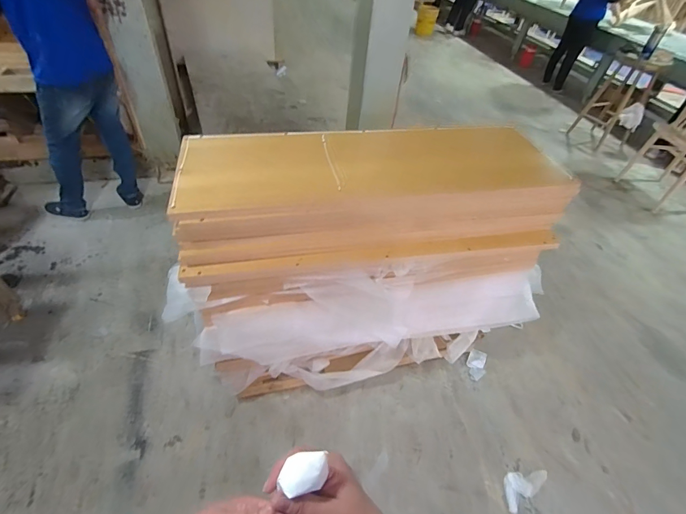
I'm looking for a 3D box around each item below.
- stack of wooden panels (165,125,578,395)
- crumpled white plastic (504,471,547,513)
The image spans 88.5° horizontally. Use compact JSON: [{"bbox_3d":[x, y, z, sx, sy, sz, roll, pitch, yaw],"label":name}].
[{"bbox_3d":[0.071,0.022,1.343,1.241,0.835,0.504,-5,47,-11],"label":"stack of wooden panels"},{"bbox_3d":[0.666,0.842,1.310,0.205,0.010,0.092,-23,53,-26],"label":"crumpled white plastic"}]

